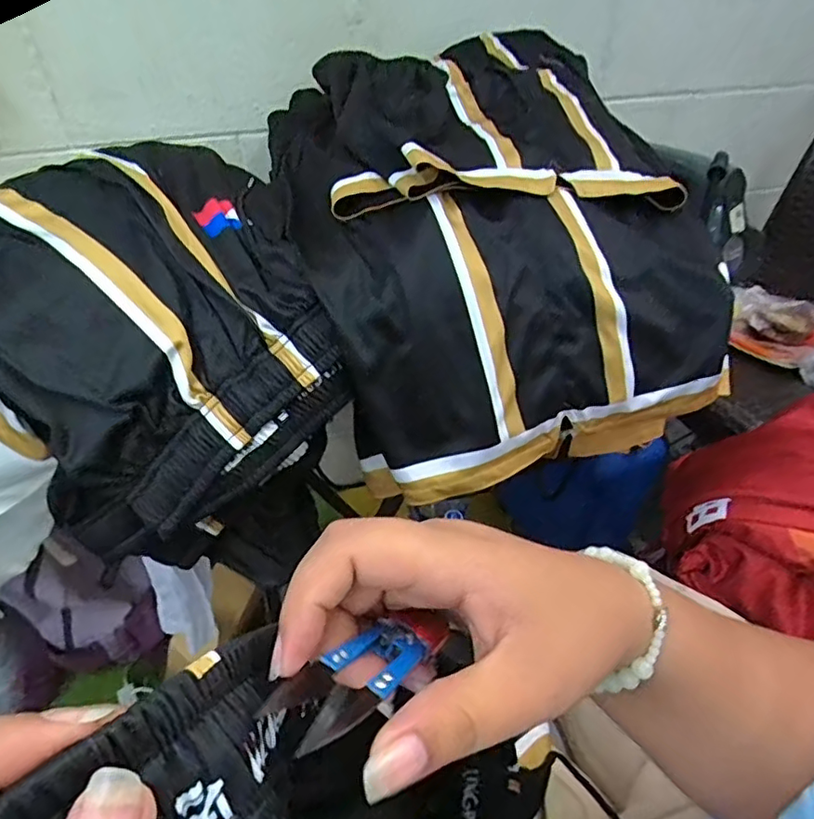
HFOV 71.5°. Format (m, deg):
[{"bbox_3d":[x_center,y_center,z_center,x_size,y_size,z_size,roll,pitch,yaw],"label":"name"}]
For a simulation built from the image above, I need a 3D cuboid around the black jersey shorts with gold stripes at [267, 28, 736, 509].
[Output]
[{"bbox_3d":[0.074,-0.174,0.554,0.382,0.224,0.426,-15,44,-17],"label":"black jersey shorts with gold stripes"}]

